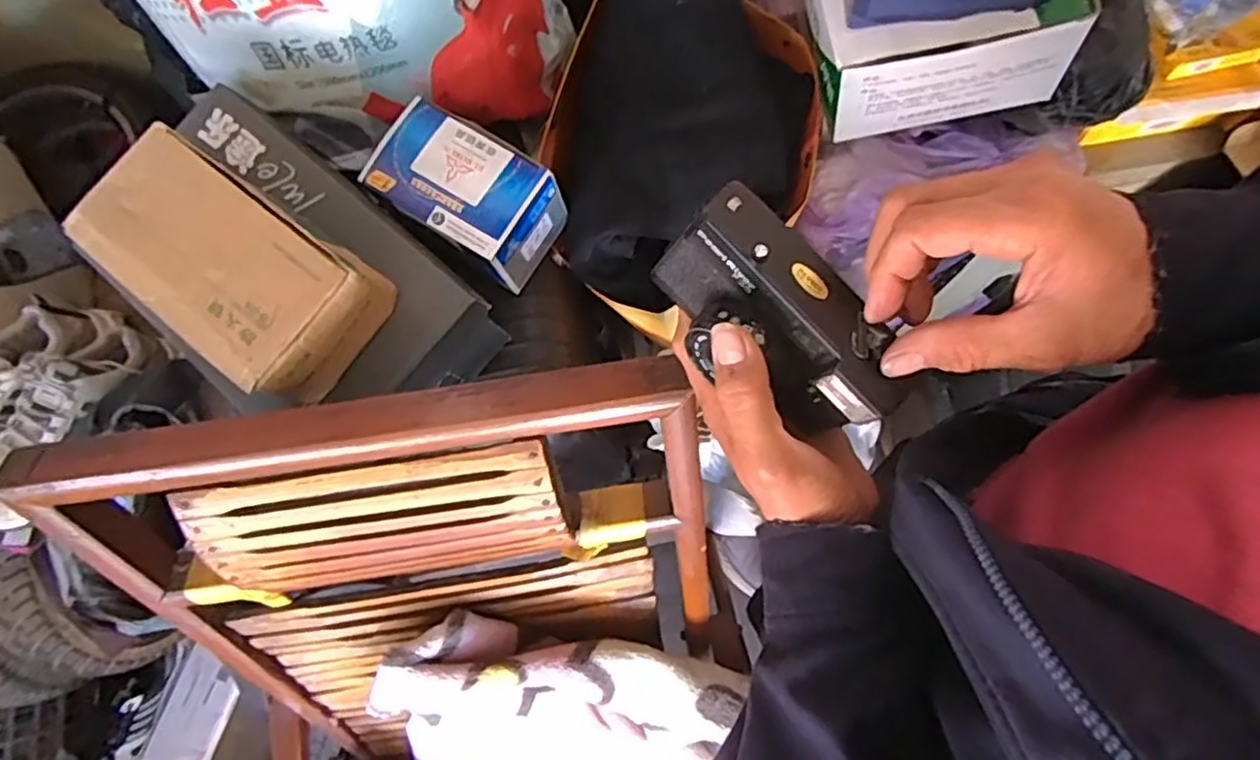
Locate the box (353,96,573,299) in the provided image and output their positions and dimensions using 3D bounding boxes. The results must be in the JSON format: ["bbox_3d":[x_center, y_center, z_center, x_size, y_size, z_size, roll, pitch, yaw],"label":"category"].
[{"bbox_3d":[-0.137,-0.156,0.589,0.146,0.075,0.093,33,78,8],"label":"box"}]

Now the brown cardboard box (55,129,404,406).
[{"bbox_3d":[-0.285,-0.079,0.499,0.204,0.067,0.118,32,78,8],"label":"brown cardboard box"}]

